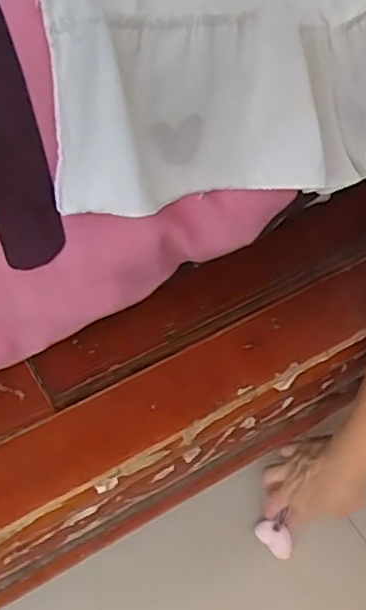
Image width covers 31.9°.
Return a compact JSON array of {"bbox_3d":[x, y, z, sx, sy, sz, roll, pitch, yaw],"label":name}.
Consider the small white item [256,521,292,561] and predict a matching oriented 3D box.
[{"bbox_3d":[0.095,0.242,0.666,0.040,0.021,0.022,31,55,29],"label":"small white item"}]

